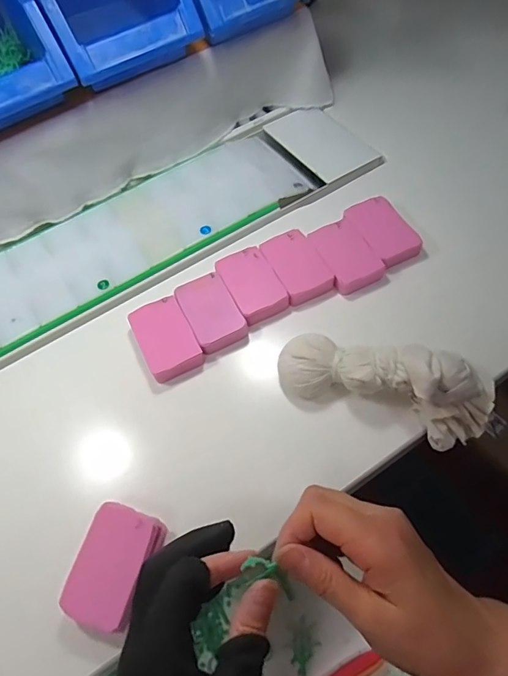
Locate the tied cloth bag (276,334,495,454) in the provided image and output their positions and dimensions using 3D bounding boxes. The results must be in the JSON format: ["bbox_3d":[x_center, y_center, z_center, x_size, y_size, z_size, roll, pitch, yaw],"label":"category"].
[{"bbox_3d":[0.098,0.030,0.350,0.157,0.048,0.055,19,65,13],"label":"tied cloth bag"}]

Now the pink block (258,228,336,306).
[{"bbox_3d":[0.039,-0.069,0.434,0.046,0.011,0.072,-24,63,-10],"label":"pink block"}]

